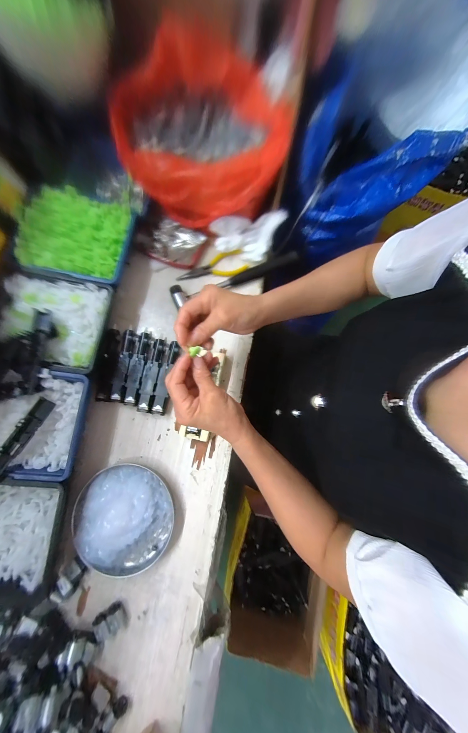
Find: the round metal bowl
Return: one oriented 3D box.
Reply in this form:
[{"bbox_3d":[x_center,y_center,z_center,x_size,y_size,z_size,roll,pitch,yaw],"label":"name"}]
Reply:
[{"bbox_3d":[-0.161,0.222,0.339,0.133,0.028,0.142,0,79,0],"label":"round metal bowl"}]

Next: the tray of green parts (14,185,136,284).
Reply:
[{"bbox_3d":[-0.250,-0.211,0.373,0.148,0.045,0.141,15,89,-17],"label":"tray of green parts"}]

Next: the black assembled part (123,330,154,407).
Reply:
[{"bbox_3d":[-0.156,0.000,0.389,0.026,0.019,0.127,9,79,2],"label":"black assembled part"}]

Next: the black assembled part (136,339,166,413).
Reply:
[{"bbox_3d":[-0.134,0.014,0.385,0.026,0.020,0.119,9,79,2],"label":"black assembled part"}]

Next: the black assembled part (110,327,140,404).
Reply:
[{"bbox_3d":[-0.179,-0.003,0.390,0.023,0.019,0.121,7,79,2],"label":"black assembled part"}]

